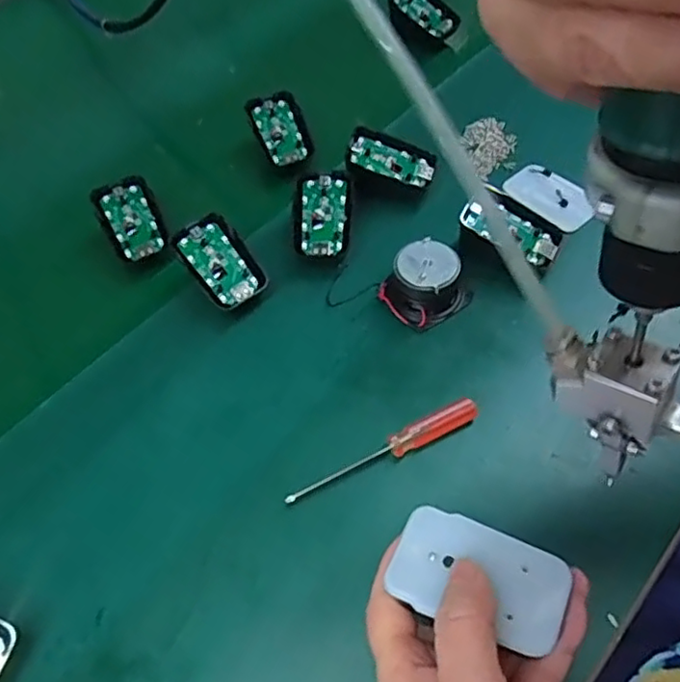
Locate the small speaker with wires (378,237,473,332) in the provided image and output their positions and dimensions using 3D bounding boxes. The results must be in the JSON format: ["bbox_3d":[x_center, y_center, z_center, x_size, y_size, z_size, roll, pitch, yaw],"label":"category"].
[{"bbox_3d":[0.060,-0.041,0.438,0.055,0.034,0.048,-33,61,-16],"label":"small speaker with wires"}]

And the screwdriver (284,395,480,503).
[{"bbox_3d":[0.026,0.066,0.381,0.125,0.009,0.015,-24,59,-11],"label":"screwdriver"}]

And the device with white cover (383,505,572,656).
[{"bbox_3d":[0.058,0.096,0.263,0.067,0.013,0.041,19,61,13],"label":"device with white cover"}]

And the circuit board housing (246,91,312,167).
[{"bbox_3d":[-0.050,-0.180,0.540,0.041,0.011,0.070,-24,76,-4],"label":"circuit board housing"}]

